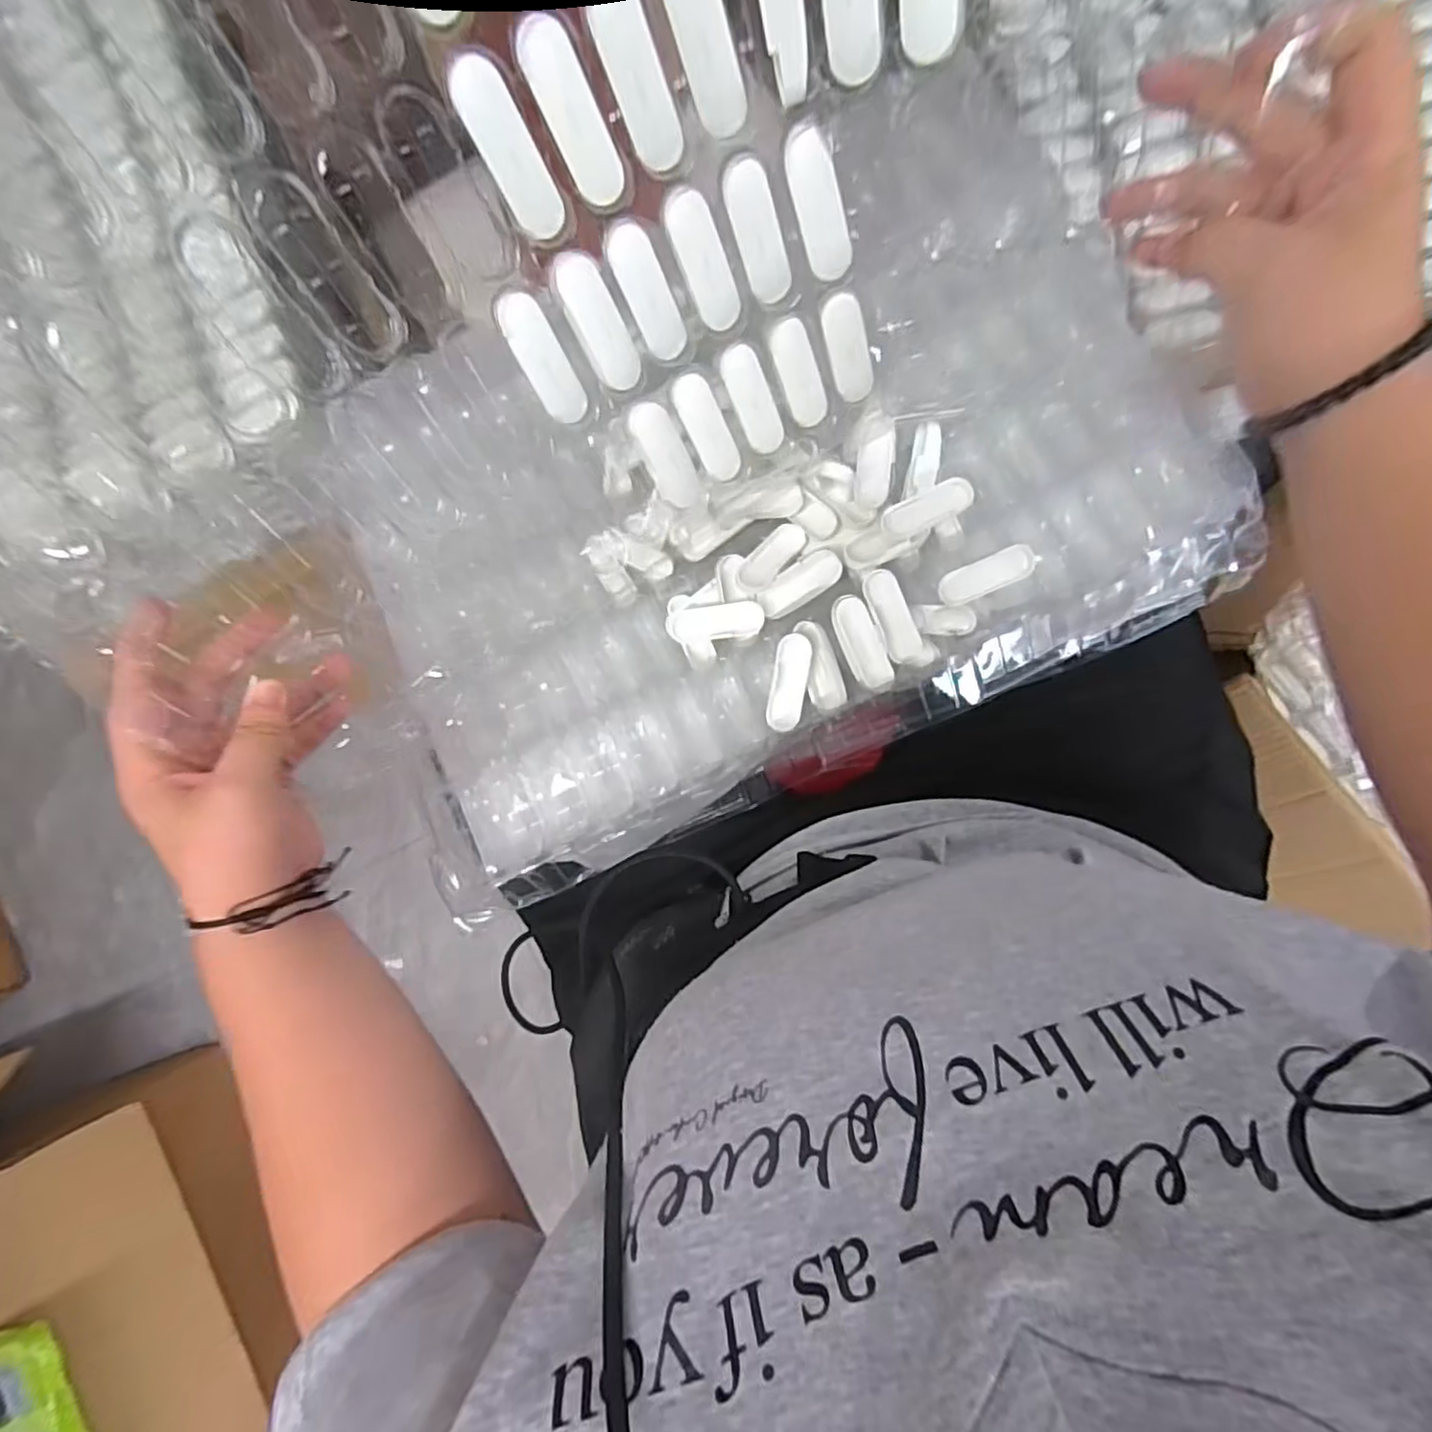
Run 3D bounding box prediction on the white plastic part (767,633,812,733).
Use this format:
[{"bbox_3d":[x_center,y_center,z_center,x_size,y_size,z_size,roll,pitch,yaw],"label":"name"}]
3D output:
[{"bbox_3d":[0.050,-0.023,0.471,0.022,0.006,0.066,12,92,7],"label":"white plastic part"}]

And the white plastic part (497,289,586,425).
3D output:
[{"bbox_3d":[-0.087,-0.181,0.350,0.023,0.064,0.004,-34,47,-3],"label":"white plastic part"}]

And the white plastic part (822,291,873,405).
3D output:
[{"bbox_3d":[0.077,-0.210,0.395,0.022,0.061,0.004,-25,49,7],"label":"white plastic part"}]

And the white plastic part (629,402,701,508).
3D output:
[{"bbox_3d":[-0.029,-0.150,0.400,0.023,0.010,0.063,-26,129,6],"label":"white plastic part"}]

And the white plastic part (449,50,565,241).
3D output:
[{"bbox_3d":[-0.088,-0.242,0.295,0.021,0.065,0.004,-28,50,6],"label":"white plastic part"}]

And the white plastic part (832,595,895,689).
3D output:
[{"bbox_3d":[0.099,-0.050,0.464,0.027,0.011,0.064,-22,88,7],"label":"white plastic part"}]

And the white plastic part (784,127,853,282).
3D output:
[{"bbox_3d":[0.052,-0.251,0.339,0.021,0.064,0.007,-27,46,6],"label":"white plastic part"}]

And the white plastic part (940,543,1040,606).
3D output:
[{"bbox_3d":[0.188,-0.097,0.473,0.069,0.011,0.024,-24,87,7],"label":"white plastic part"}]

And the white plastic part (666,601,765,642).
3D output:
[{"bbox_3d":[0.000,-0.067,0.491,0.069,0.009,0.023,-7,89,7],"label":"white plastic part"}]

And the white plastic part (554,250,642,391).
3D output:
[{"bbox_3d":[-0.059,-0.200,0.350,0.023,0.065,0.004,-24,44,7],"label":"white plastic part"}]

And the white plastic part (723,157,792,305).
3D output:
[{"bbox_3d":[0.022,-0.243,0.346,0.022,0.063,0.004,-23,47,7],"label":"white plastic part"}]

